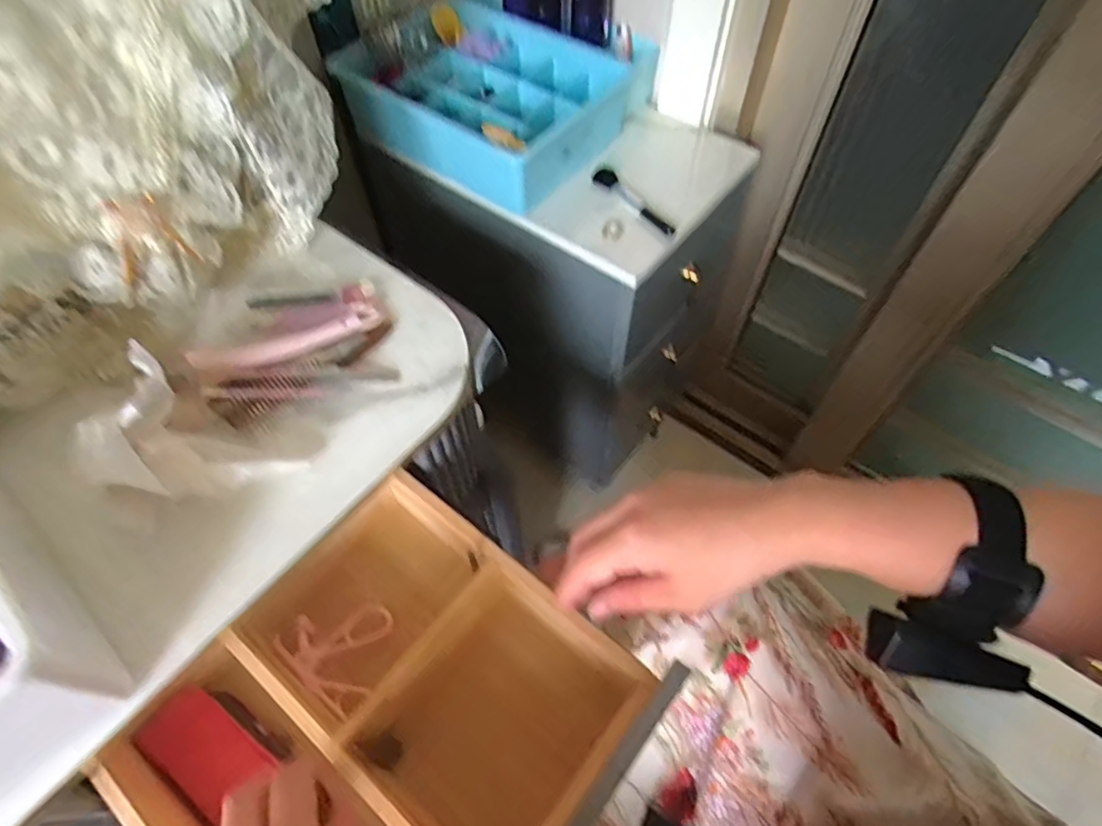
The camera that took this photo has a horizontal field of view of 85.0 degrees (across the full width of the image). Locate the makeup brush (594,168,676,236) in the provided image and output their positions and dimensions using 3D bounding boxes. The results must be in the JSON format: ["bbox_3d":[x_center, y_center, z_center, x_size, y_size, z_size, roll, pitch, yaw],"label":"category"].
[{"bbox_3d":[0.089,-0.224,0.635,0.023,0.010,0.118,-31,63,-19],"label":"makeup brush"}]

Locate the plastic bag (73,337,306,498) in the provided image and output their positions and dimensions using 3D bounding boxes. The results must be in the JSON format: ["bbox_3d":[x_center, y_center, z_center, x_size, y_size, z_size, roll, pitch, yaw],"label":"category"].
[{"bbox_3d":[-0.233,0.025,0.381,0.107,0.070,0.075,24,61,14],"label":"plastic bag"}]

